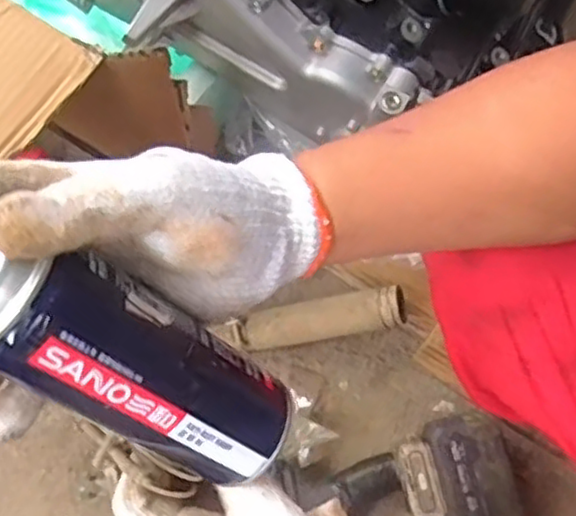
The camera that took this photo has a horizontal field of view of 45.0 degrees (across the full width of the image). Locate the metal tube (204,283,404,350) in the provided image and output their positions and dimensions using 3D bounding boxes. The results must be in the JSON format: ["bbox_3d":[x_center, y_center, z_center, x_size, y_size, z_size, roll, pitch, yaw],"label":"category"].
[{"bbox_3d":[0.022,0.067,0.731,0.200,0.039,0.035,-12,73,17],"label":"metal tube"}]

